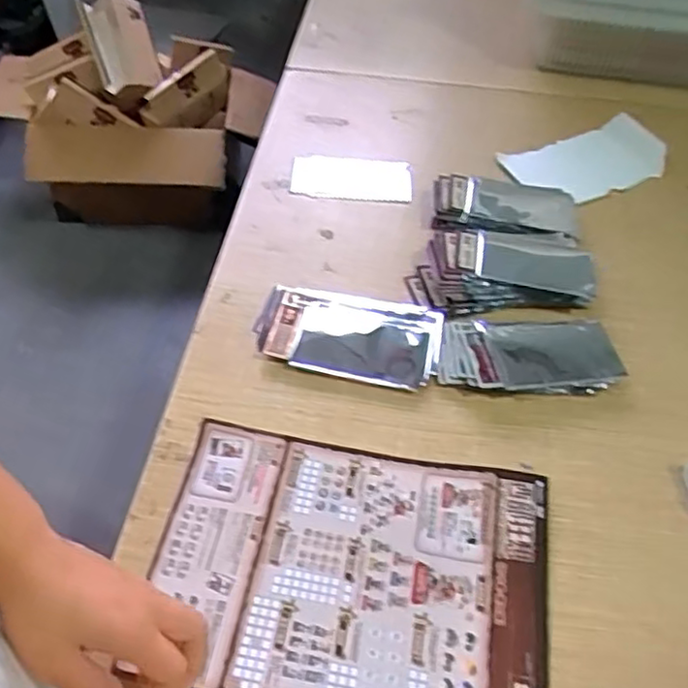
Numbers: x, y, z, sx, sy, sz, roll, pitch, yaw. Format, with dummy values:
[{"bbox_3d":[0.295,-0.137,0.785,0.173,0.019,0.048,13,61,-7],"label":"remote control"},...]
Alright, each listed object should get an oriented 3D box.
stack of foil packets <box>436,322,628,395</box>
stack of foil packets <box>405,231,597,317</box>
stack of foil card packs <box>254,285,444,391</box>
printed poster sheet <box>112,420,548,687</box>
[{"bbox_3d":[0.170,0.010,0.628,0.163,0.026,0.083,-3,50,-7],"label":"stack of foil packets"},{"bbox_3d":[0.162,-0.074,0.696,0.183,0.041,0.098,2,50,-3],"label":"stack of foil packets"},{"bbox_3d":[0.004,-0.006,0.643,0.172,0.015,0.096,12,50,5],"label":"stack of foil card packs"},{"bbox_3d":[0.006,0.171,0.507,0.288,0.010,0.203,9,51,5],"label":"printed poster sheet"}]

